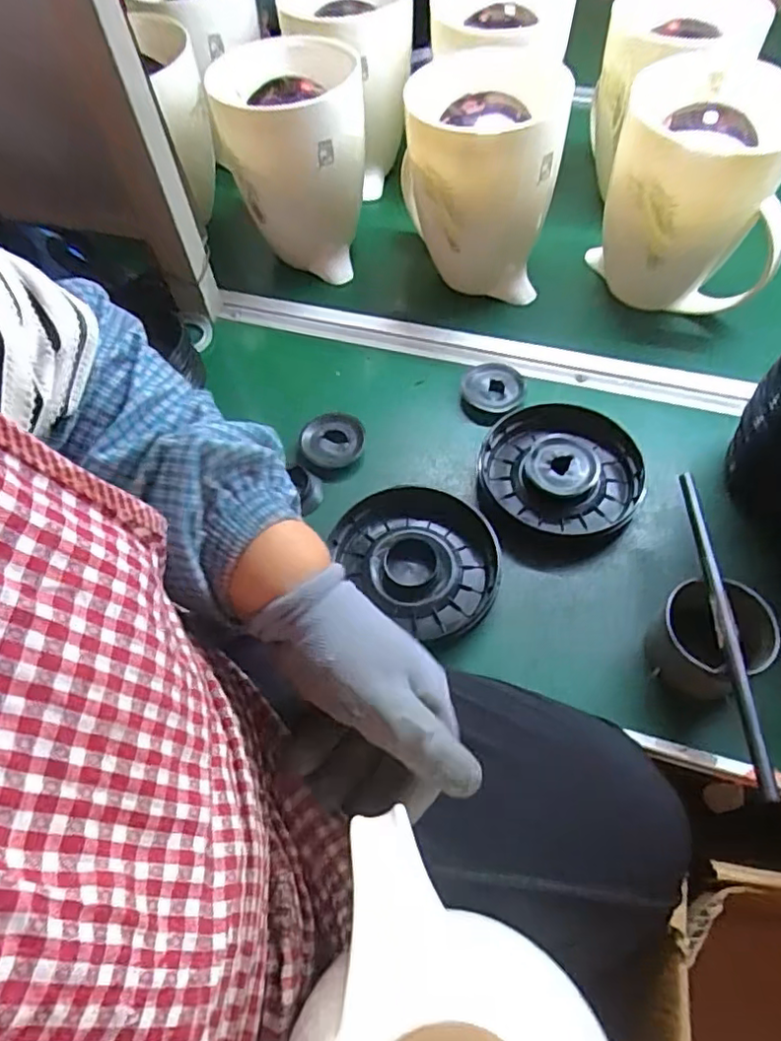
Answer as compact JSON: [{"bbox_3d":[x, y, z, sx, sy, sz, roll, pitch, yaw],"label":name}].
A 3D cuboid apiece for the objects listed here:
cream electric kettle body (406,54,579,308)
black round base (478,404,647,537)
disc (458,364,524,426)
[{"bbox_3d":[0.089,-0.322,0.606,0.142,0.196,0.143,8,59,8],"label":"cream electric kettle body"},{"bbox_3d":[0.151,-0.042,0.545,0.140,0.034,0.127,5,58,6],"label":"black round base"},{"bbox_3d":[0.097,-0.119,0.596,0.059,0.020,0.066,8,59,8],"label":"disc"}]

